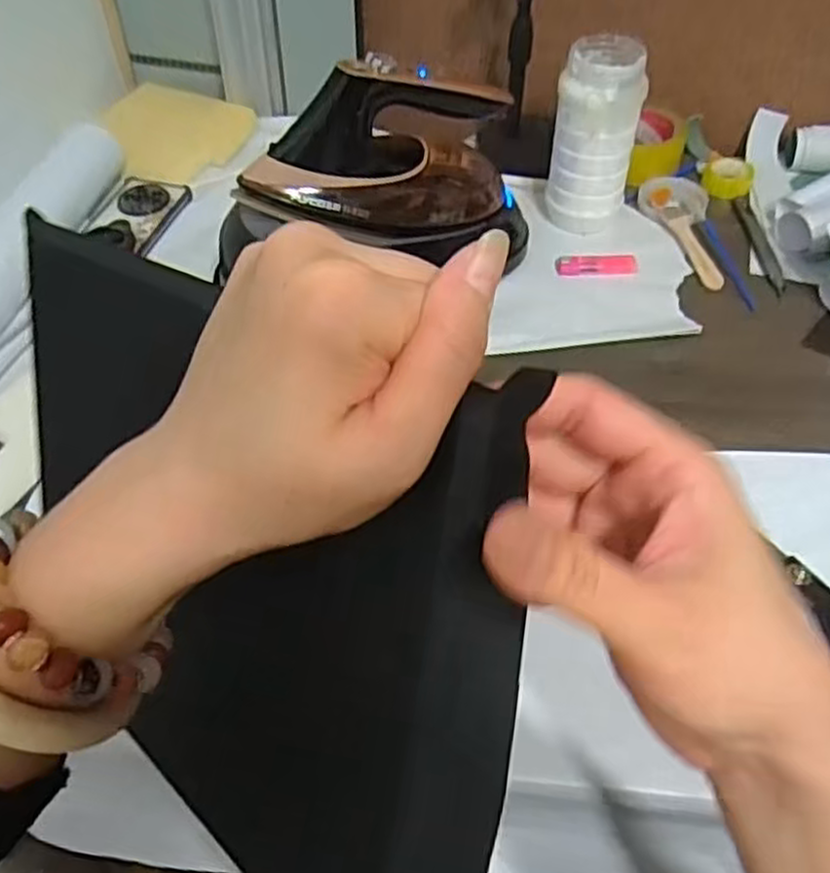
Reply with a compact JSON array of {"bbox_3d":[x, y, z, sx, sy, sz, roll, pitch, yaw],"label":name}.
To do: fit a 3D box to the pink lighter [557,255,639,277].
[{"bbox_3d":[0.180,-0.172,0.760,0.081,0.009,0.022,-4,50,-3],"label":"pink lighter"}]

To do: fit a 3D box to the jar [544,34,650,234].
[{"bbox_3d":[0.174,-0.288,0.746,0.075,0.167,0.069,11,51,9],"label":"jar"}]

